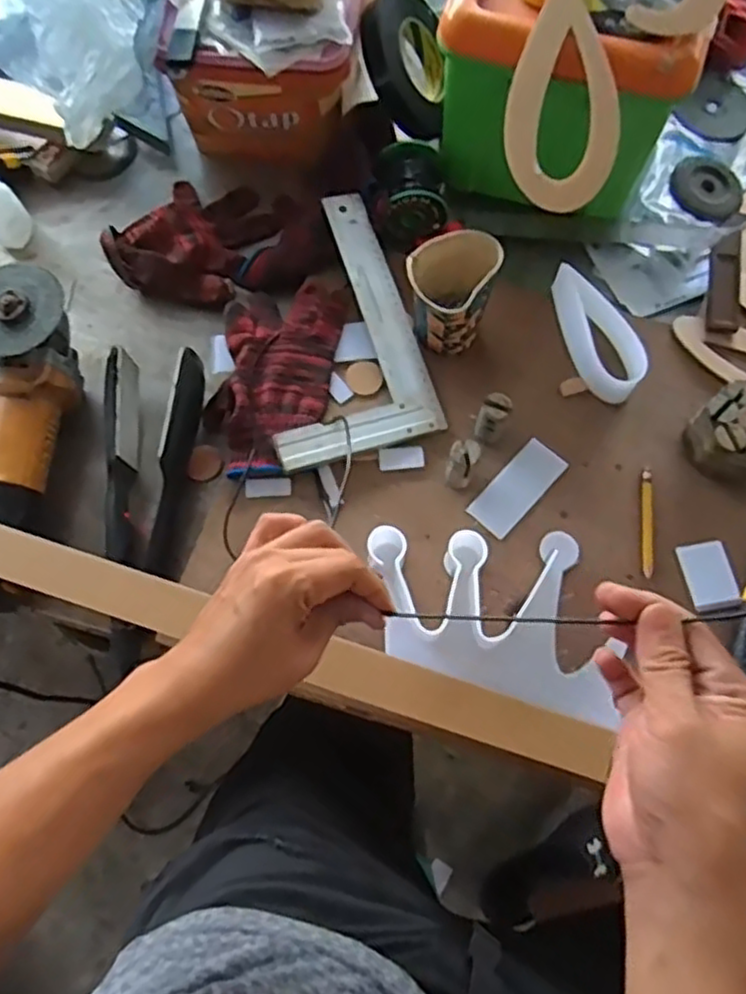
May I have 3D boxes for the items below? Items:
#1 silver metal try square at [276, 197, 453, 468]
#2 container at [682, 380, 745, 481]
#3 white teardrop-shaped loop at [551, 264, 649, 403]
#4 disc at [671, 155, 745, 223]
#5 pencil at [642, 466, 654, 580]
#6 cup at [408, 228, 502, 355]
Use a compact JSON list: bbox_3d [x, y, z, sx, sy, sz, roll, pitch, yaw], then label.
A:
[{"bbox_3d":[-0.042,-0.156,0.652,0.149,0.025,0.253,-18,72,-4],"label":"silver metal try square"},{"bbox_3d":[0.311,-0.055,0.600,0.073,0.052,0.069,0,72,1],"label":"container"},{"bbox_3d":[0.197,-0.148,0.647,0.049,0.047,0.133,-30,74,-8],"label":"white teardrop-shaped loop"},{"bbox_3d":[0.346,-0.319,0.728,0.073,0.012,0.082,35,76,12],"label":"disc"},{"bbox_3d":[0.233,0.020,0.597,0.009,0.004,0.098,6,72,4],"label":"pencil"},{"bbox_3d":[0.066,-0.172,0.628,0.069,0.108,0.072,0,72,1],"label":"cup"}]

